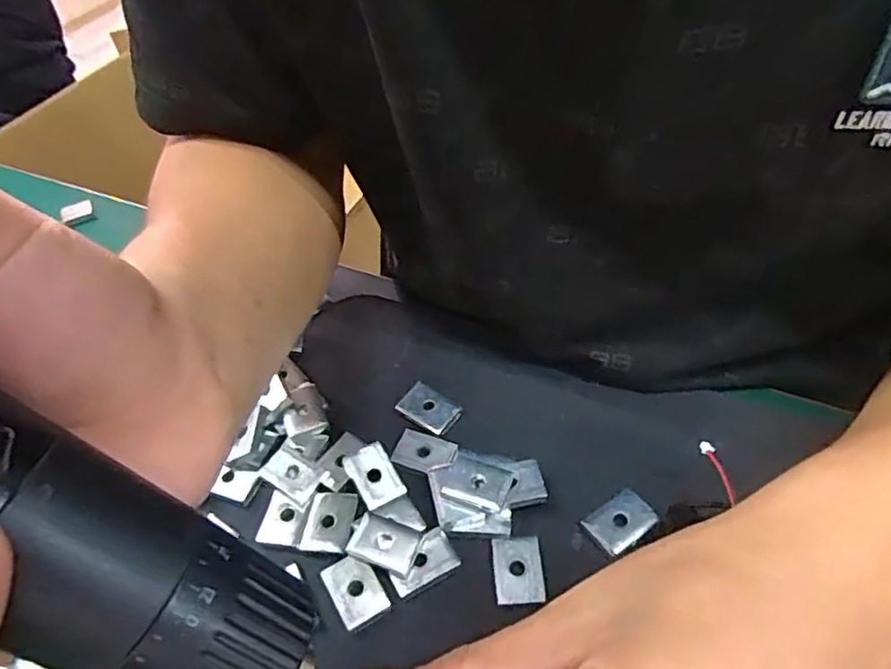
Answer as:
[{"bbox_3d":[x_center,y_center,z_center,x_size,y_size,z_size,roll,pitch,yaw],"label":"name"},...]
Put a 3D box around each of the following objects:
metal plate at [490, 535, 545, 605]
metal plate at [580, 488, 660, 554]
[{"bbox_3d":[0.030,0.096,0.264,0.020,0.004,0.027,-5,49,2],"label":"metal plate"},{"bbox_3d":[0.074,0.079,0.274,0.027,0.004,0.019,-32,59,-14],"label":"metal plate"}]

